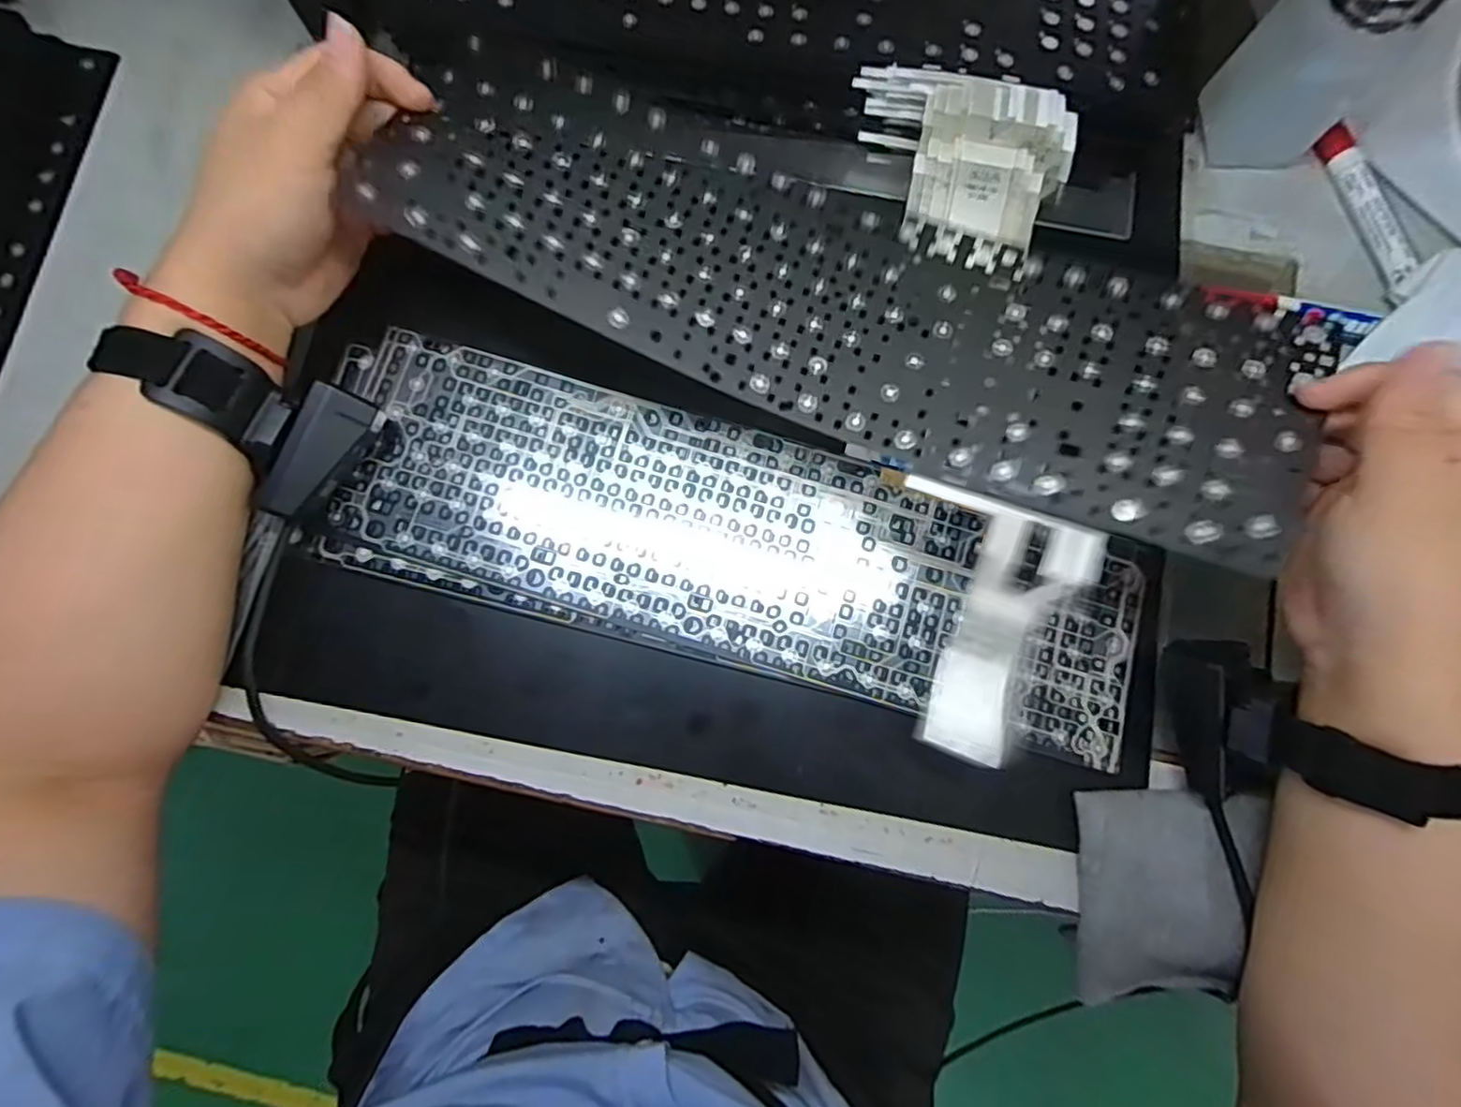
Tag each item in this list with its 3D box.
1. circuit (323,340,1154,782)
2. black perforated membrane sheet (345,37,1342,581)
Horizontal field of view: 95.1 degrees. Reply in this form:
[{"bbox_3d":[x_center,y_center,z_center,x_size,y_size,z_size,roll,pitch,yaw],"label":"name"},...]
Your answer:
[{"bbox_3d":[0.002,-0.003,0.353,0.418,0.007,0.128,17,78,2],"label":"circuit"},{"bbox_3d":[0.043,-0.121,0.304,0.408,0.032,0.118,24,78,5],"label":"black perforated membrane sheet"}]

